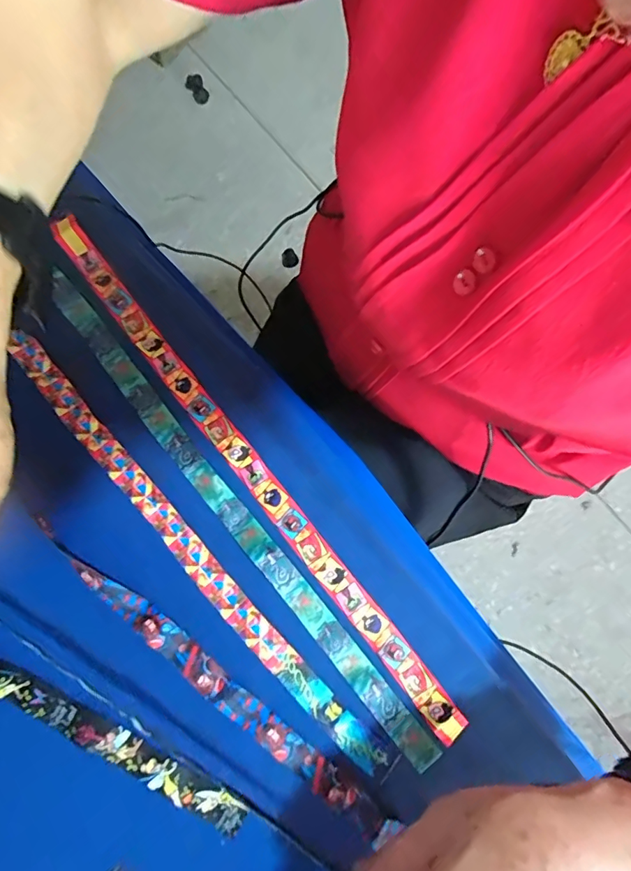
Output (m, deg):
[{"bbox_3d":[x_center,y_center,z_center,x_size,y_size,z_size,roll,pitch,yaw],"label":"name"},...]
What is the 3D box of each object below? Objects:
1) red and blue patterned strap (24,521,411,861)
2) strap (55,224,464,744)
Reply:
[{"bbox_3d":[-0.072,0.154,0.302,0.286,0.010,0.018,38,79,7],"label":"red and blue patterned strap"},{"bbox_3d":[-0.053,0.015,0.335,0.021,0.011,0.454,-38,81,-10],"label":"strap"}]

